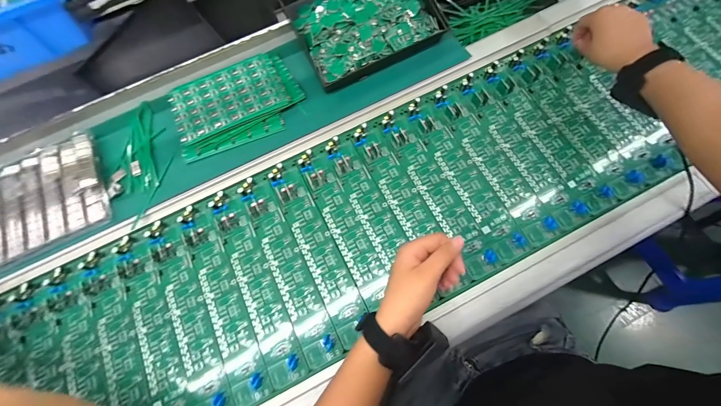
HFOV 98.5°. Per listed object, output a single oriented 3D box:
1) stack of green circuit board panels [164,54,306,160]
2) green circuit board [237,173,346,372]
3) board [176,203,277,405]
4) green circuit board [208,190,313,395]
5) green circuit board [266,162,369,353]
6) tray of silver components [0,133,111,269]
[{"bbox_3d":[-0.198,-0.160,0.499,0.197,0.027,0.130,-22,72,-5],"label":"stack of green circuit board panels"},{"bbox_3d":[-0.102,0.082,0.424,0.047,0.013,0.271,-27,72,-7],"label":"green circuit board"},{"bbox_3d":[-0.189,0.126,0.414,0.050,0.015,0.273,-26,72,-7],"label":"board"},{"bbox_3d":[-0.144,0.106,0.420,0.047,0.013,0.273,-26,72,-7],"label":"green circuit board"},{"bbox_3d":[-0.060,0.059,0.432,0.048,0.011,0.265,-26,72,-7],"label":"green circuit board"},{"bbox_3d":[-0.530,0.021,0.455,0.308,0.022,0.158,-27,72,-7],"label":"tray of silver components"}]

